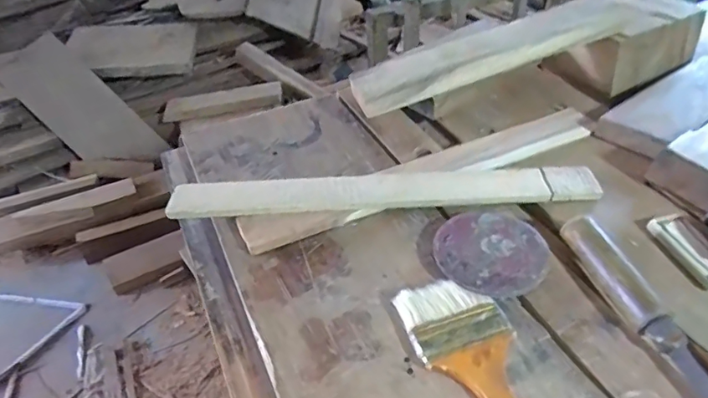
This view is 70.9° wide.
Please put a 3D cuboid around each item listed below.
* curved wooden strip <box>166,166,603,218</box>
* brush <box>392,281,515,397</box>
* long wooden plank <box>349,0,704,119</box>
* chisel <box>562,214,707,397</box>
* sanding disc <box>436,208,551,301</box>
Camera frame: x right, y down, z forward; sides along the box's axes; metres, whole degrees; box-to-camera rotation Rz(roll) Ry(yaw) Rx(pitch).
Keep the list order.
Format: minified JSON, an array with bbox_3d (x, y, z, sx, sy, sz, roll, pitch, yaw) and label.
[{"bbox_3d":[0.031,-0.006,0.486,0.406,0.023,0.049,-3,41,1],"label":"curved wooden strip"},{"bbox_3d":[0.095,0.129,0.339,0.071,0.011,0.182,-15,42,-13],"label":"brush"},{"bbox_3d":[0.221,-0.168,0.617,0.451,0.105,0.091,-15,43,-13],"label":"long wooden plank"},{"bbox_3d":[0.227,0.107,0.347,0.023,0.031,0.251,-13,42,-10],"label":"chisel"},{"bbox_3d":[0.119,0.045,0.429,0.096,0.010,0.090,-2,41,2],"label":"sanding disc"}]

